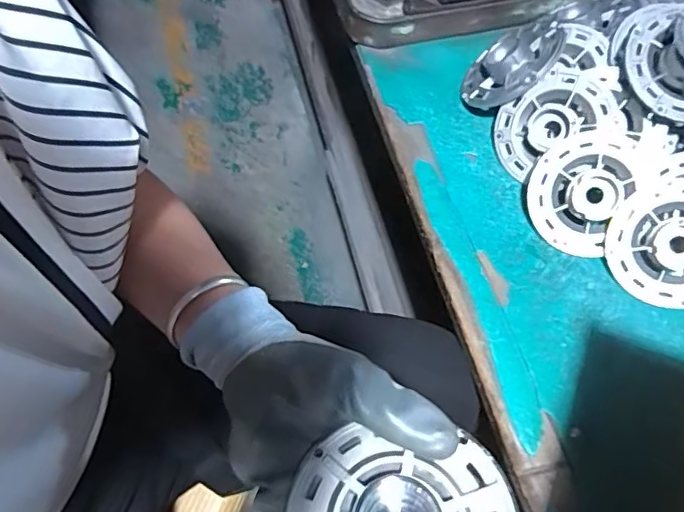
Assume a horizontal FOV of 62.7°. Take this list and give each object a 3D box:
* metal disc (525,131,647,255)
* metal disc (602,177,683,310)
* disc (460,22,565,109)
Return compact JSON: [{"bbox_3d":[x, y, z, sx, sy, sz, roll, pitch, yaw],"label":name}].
[{"bbox_3d":[0.219,-0.060,0.511,0.103,0.024,0.103,2,99,13],"label":"metal disc"},{"bbox_3d":[0.291,-0.010,0.488,0.109,0.015,0.107,27,104,13],"label":"metal disc"},{"bbox_3d":[0.167,-0.196,0.567,0.099,0.024,0.095,9,71,46],"label":"disc"}]

